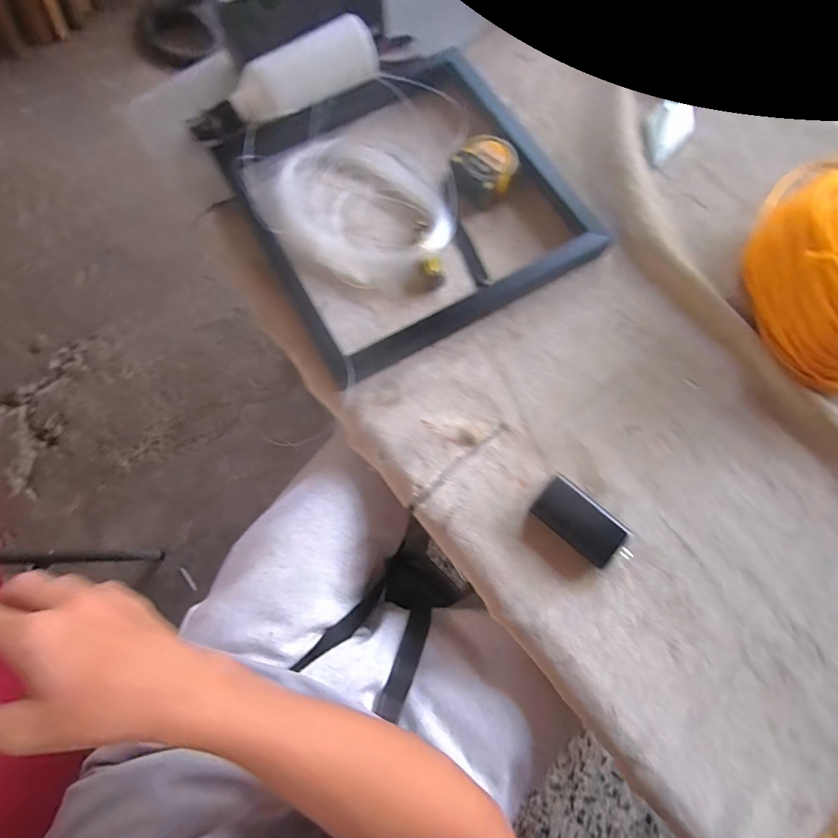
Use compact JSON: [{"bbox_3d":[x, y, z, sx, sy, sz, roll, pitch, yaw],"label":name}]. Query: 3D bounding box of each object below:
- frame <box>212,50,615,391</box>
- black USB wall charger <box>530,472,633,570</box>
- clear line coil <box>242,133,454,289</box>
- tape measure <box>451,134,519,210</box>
[{"bbox_3d":[-0.015,-0.251,0.497,0.337,0.037,0.336,-29,75,-7],"label":"frame"},{"bbox_3d":[0.148,0.095,0.404,0.081,0.017,0.044,40,78,12],"label":"black USB wall charger"},{"bbox_3d":[-0.073,-0.241,0.498,0.193,0.031,0.200,0,73,1],"label":"clear line coil"},{"bbox_3d":[0.075,-0.285,0.506,0.068,0.040,0.071,0,73,1],"label":"tape measure"}]

